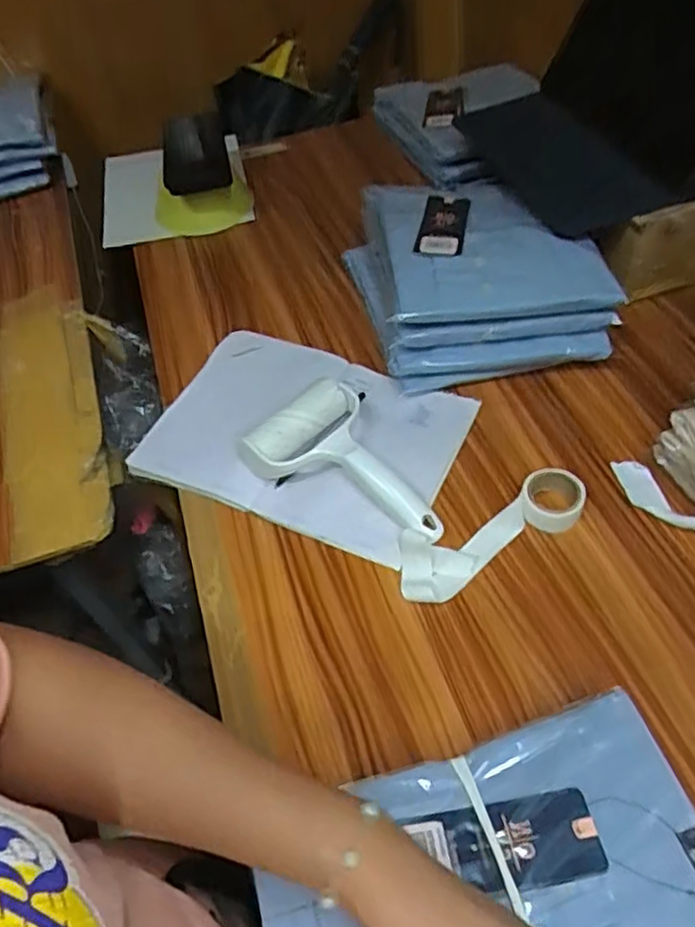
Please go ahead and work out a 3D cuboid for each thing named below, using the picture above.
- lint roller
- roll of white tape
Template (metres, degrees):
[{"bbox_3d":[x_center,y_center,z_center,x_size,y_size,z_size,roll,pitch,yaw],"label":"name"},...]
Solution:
[{"bbox_3d":[0.009,0.001,0.587,0.180,0.052,0.108,30,60,27],"label":"lint roller"},{"bbox_3d":[0.117,0.057,0.544,0.166,0.032,0.057,-21,52,-11],"label":"roll of white tape"}]

